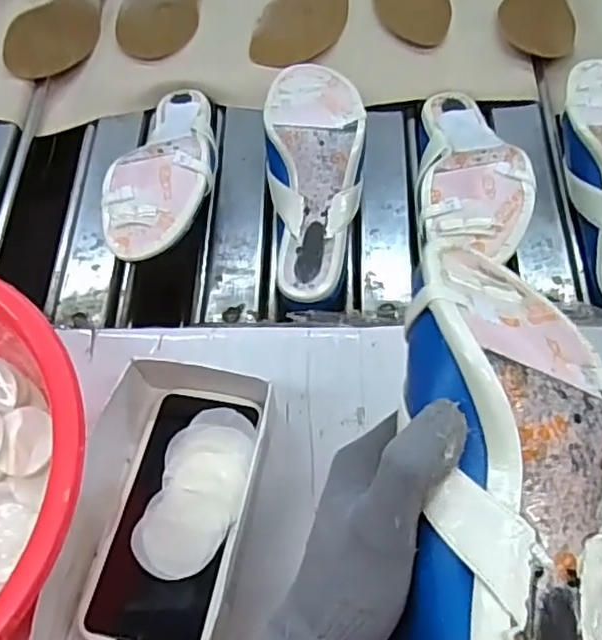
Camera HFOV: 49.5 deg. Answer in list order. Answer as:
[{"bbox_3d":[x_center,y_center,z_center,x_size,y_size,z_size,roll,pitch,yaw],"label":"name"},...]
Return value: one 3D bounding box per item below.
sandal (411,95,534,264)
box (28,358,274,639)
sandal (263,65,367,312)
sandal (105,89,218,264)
[{"bbox_3d":[0.138,-0.131,0.560,0.090,0.054,0.214,-1,48,2],"label":"sandal"},{"bbox_3d":[-0.088,0.122,0.421,0.112,0.050,0.204,11,65,8],"label":"box"},{"bbox_3d":[0.013,-0.126,0.564,0.087,0.050,0.227,-1,79,2],"label":"sandal"},{"bbox_3d":[-0.117,-0.145,0.579,0.090,0.051,0.222,1,51,3],"label":"sandal"}]

